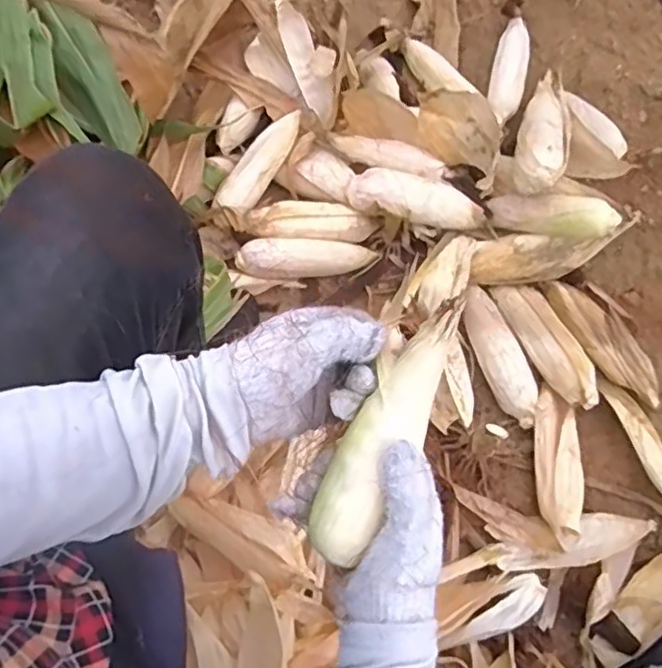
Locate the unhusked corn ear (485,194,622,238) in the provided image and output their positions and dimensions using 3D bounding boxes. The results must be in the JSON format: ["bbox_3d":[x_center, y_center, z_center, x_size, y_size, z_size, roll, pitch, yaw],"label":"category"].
[{"bbox_3d":[0.307,-0.168,0.890,0.186,0.043,0.047,12,67,36],"label":"unhusked corn ear"}]

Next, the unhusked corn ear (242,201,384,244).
[{"bbox_3d":[-0.029,-0.170,0.947,0.189,0.041,0.052,-2,71,-2],"label":"unhusked corn ear"}]

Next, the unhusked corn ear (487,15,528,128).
[{"bbox_3d":[0.286,-0.422,1.011,0.054,0.043,0.180,14,71,3],"label":"unhusked corn ear"}]

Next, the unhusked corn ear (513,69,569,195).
[{"bbox_3d":[0.317,-0.305,0.933,0.068,0.053,0.250,17,58,4],"label":"unhusked corn ear"}]

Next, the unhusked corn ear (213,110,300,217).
[{"bbox_3d":[-0.105,-0.256,0.942,0.056,0.040,0.190,35,88,10],"label":"unhusked corn ear"}]

